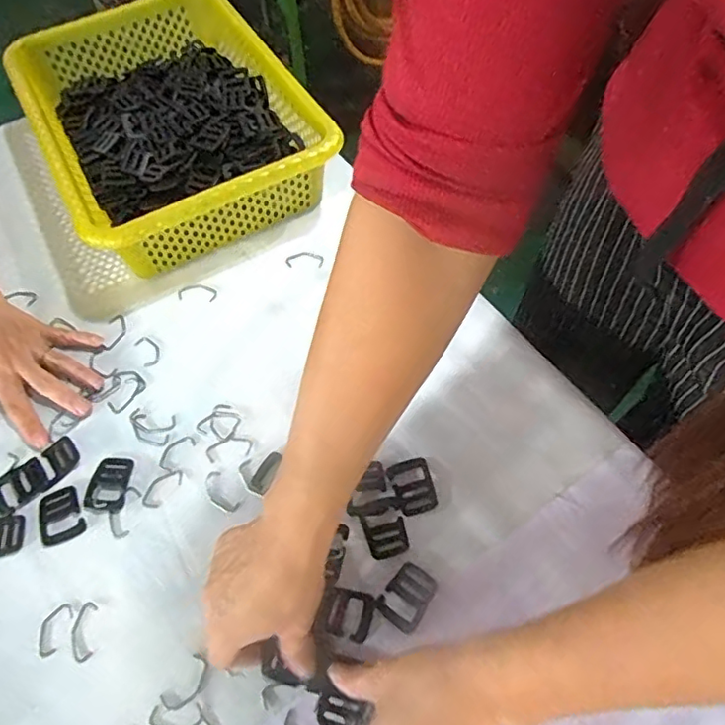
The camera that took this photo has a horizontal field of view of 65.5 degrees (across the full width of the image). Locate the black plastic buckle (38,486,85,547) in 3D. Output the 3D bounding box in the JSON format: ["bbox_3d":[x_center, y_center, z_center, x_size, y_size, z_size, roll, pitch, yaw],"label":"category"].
[{"bbox_3d":[-0.237,0.121,0.442,0.032,0.004,0.045,-26,61,-14],"label":"black plastic buckle"}]

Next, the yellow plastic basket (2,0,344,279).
[{"bbox_3d":[-0.210,-0.257,0.616,0.251,0.094,0.353,-27,62,-15],"label":"yellow plastic basket"}]

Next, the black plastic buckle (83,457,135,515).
[{"bbox_3d":[-0.205,0.098,0.455,0.033,0.004,0.045,3,58,3],"label":"black plastic buckle"}]

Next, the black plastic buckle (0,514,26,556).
[{"bbox_3d":[-0.286,0.136,0.436,0.046,0.005,0.034,-7,58,-3],"label":"black plastic buckle"}]

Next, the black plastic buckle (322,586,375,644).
[{"bbox_3d":[-0.009,0.178,0.399,0.033,0.006,0.032,14,59,10],"label":"black plastic buckle"}]

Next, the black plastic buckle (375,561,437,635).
[{"bbox_3d":[0.032,0.168,0.405,0.031,0.004,0.042,34,65,20],"label":"black plastic buckle"}]

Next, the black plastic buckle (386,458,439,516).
[{"bbox_3d":[0.040,0.097,0.444,0.032,0.004,0.043,-15,59,-8],"label":"black plastic buckle"}]

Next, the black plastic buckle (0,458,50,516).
[{"bbox_3d":[-0.277,0.099,0.454,0.042,0.004,0.035,-34,64,-19],"label":"black plastic buckle"}]

